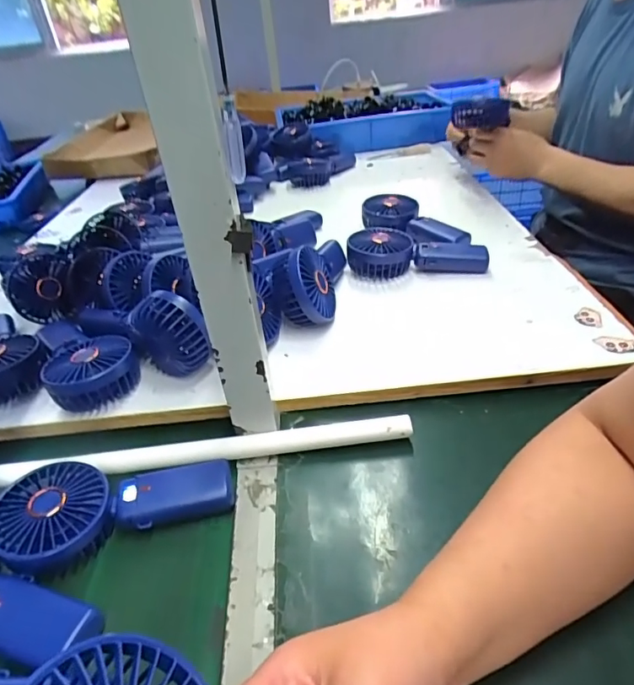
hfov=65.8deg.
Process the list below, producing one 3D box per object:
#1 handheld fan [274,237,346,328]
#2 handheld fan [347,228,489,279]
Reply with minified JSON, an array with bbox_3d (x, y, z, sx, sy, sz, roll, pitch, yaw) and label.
[{"bbox_3d":[-0.003,-0.093,0.598,0.062,0.068,0.177,2,36,12],"label":"handheld fan"},{"bbox_3d":[0.133,-0.123,0.668,0.180,0.046,0.087,-5,36,2],"label":"handheld fan"}]

